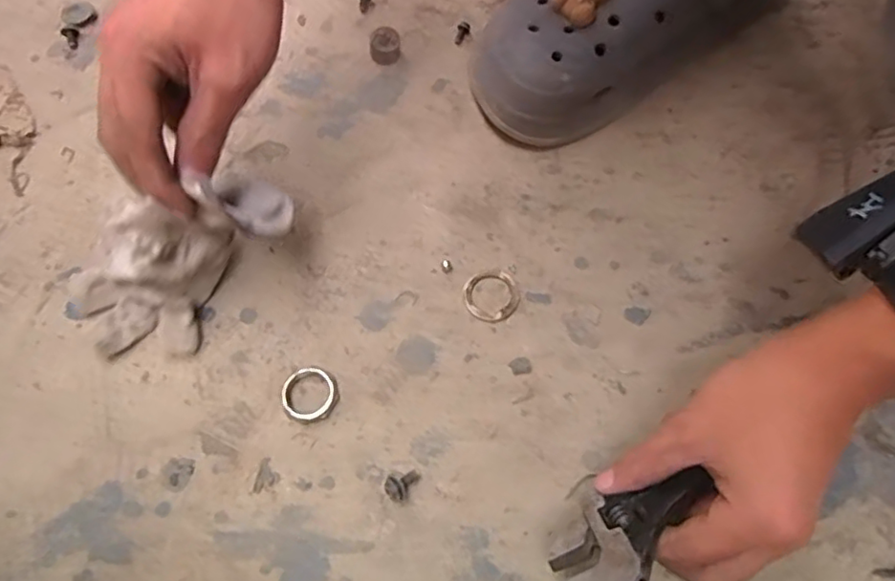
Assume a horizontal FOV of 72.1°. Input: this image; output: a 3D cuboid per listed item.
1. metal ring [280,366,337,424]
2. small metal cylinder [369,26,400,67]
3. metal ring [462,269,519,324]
[{"bbox_3d":[-0.081,0.060,0.356,0.033,0.009,0.031,-1,66,1],"label":"metal ring"},{"bbox_3d":[-0.046,-0.179,0.454,0.022,0.021,0.020,-1,66,1],"label":"small metal cylinder"},{"bbox_3d":[0.027,0.003,0.381,0.034,0.004,0.034,-1,66,1],"label":"metal ring"}]

